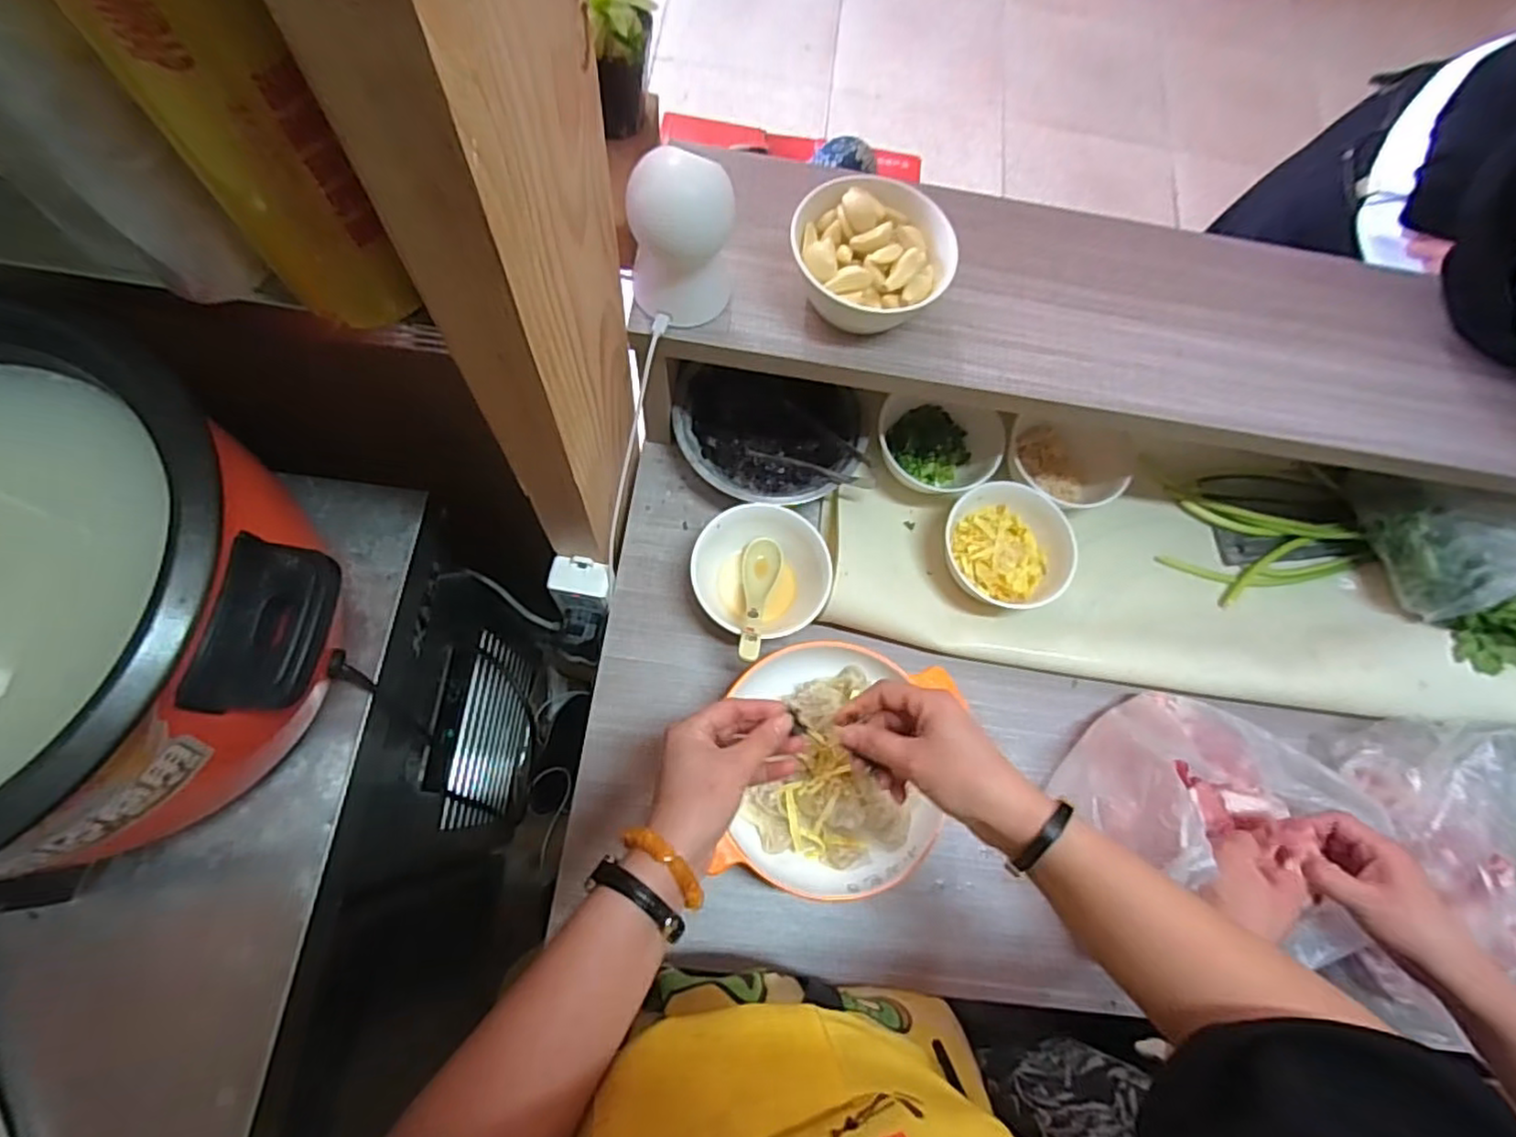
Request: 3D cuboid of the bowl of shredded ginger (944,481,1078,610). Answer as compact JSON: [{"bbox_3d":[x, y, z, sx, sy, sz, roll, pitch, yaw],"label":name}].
[{"bbox_3d":[0.235,-0.018,0.657,0.114,0.067,0.110,-1,70,2],"label":"bowl of shredded ginger"}]

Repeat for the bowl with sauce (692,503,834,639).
[{"bbox_3d":[0.005,0.008,0.619,0.117,0.058,0.115,-1,70,2],"label":"bowl with sauce"}]

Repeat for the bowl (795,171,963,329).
[{"bbox_3d":[0.087,-0.238,0.531,0.117,0.062,0.111,-1,70,2],"label":"bowl"}]

